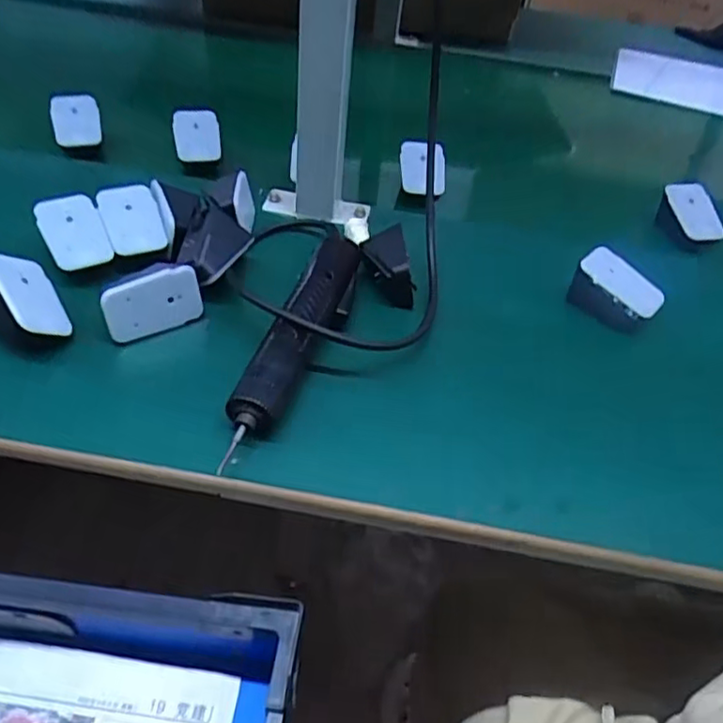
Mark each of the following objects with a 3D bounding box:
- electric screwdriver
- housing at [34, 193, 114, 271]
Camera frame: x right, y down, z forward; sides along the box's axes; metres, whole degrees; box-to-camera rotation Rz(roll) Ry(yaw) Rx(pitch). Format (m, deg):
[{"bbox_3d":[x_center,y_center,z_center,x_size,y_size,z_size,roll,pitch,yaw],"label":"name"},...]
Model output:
[{"bbox_3d":[-0.045,-0.025,0.452,0.032,0.032,0.219,15,45,8],"label":"electric screwdriver"},{"bbox_3d":[-0.233,-0.104,0.513,0.045,0.012,0.070,-18,71,-29],"label":"housing"}]

